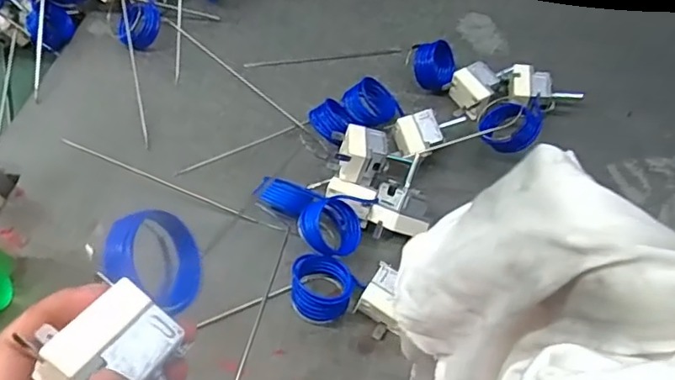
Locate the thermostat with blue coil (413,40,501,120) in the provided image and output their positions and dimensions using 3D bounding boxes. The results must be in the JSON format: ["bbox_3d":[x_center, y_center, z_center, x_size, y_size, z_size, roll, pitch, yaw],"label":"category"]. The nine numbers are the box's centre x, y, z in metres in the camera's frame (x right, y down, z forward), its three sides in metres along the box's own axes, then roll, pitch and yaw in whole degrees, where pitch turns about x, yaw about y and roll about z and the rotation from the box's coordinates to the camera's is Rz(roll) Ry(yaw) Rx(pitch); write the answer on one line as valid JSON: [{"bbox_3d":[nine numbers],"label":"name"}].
[{"bbox_3d":[0.101,-0.095,0.491,0.046,0.040,0.073,-39,62,-19],"label":"thermostat with blue coil"}]

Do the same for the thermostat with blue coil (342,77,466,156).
[{"bbox_3d":[0.047,-0.056,0.470,0.091,0.037,0.049,28,64,21],"label":"thermostat with blue coil"}]

